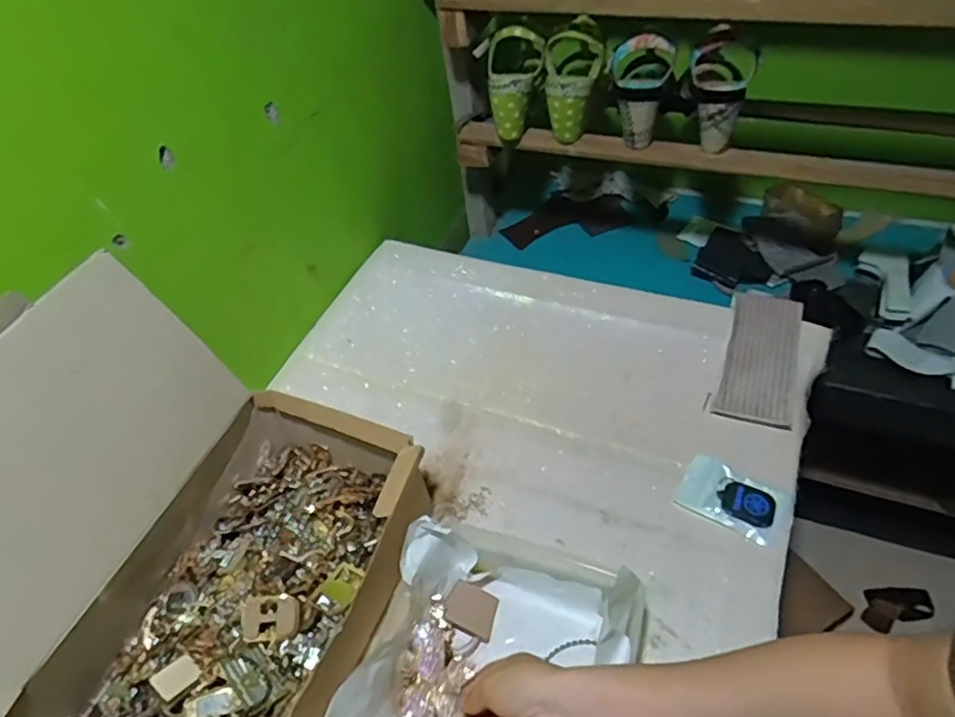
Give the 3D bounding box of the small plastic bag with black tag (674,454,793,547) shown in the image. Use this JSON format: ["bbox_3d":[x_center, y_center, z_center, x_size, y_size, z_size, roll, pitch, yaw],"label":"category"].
[{"bbox_3d":[0.256,0.139,0.630,0.099,0.011,0.065,28,57,27],"label":"small plastic bag with black tag"}]

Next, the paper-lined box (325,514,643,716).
[{"bbox_3d":[0.023,0.238,0.522,0.206,0.080,0.208,12,51,17],"label":"paper-lined box"}]

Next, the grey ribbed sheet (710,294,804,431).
[{"bbox_3d":[0.331,-0.004,0.731,0.078,0.017,0.186,17,59,14],"label":"grey ribbed sheet"}]

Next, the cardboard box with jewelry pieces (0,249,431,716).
[{"bbox_3d":[-0.241,0.139,0.506,0.291,0.281,0.324,15,52,18],"label":"cardboard box with jewelry pieces"}]

